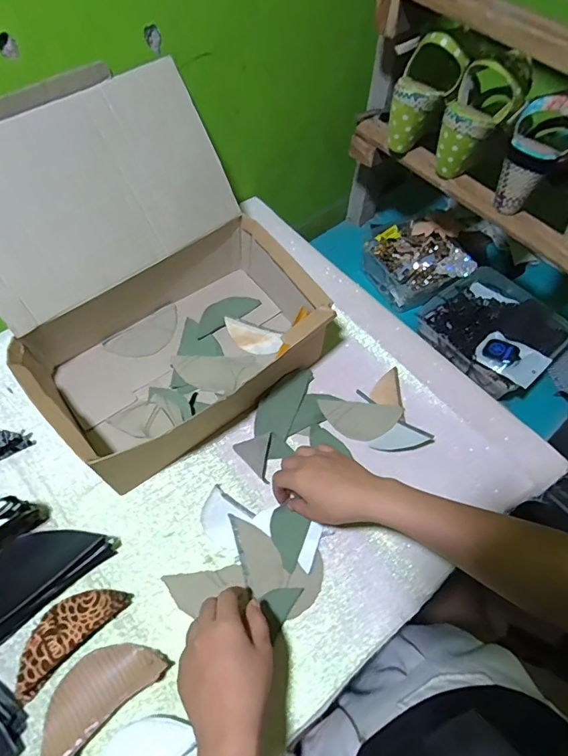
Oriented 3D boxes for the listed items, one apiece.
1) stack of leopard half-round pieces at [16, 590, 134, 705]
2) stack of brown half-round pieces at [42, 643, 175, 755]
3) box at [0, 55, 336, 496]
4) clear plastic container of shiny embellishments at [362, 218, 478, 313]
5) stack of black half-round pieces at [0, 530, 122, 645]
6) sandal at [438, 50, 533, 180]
[{"bbox_3d":[-0.217,0.253,0.451,0.047,0.021,0.121,42,67,17],"label":"stack of leopard half-round pieces"},{"bbox_3d":[-0.175,0.295,0.425,0.120,0.027,0.059,-37,70,-21],"label":"stack of brown half-round pieces"},{"bbox_3d":[-0.156,-0.115,0.524,0.337,0.243,0.333,-35,69,-20],"label":"box"},{"bbox_3d":[0.247,-0.216,0.837,0.154,0.075,0.167,-31,66,-19],"label":"clear plastic container of shiny embellishments"},{"bbox_3d":[-0.258,0.200,0.464,0.155,0.048,0.071,-37,70,-21],"label":"stack of black half-round pieces"},{"bbox_3d":[0.244,-0.347,0.596,0.082,0.151,0.092,-20,61,-47],"label":"sandal"}]

